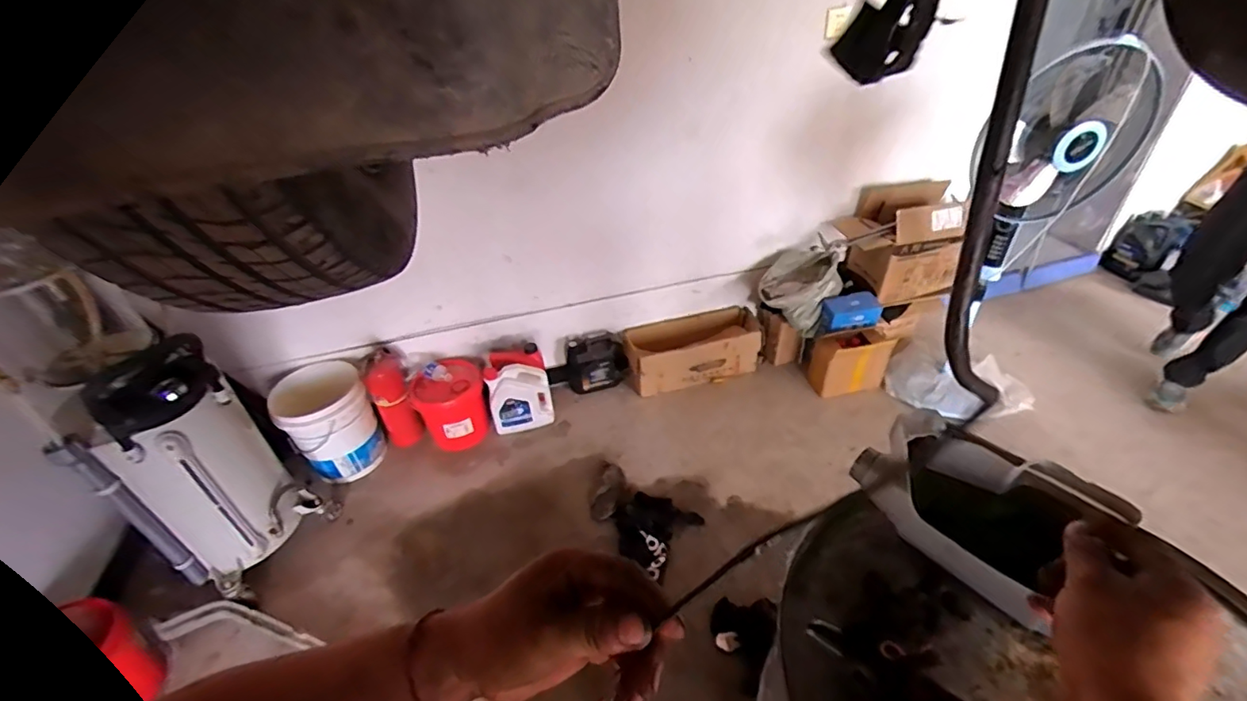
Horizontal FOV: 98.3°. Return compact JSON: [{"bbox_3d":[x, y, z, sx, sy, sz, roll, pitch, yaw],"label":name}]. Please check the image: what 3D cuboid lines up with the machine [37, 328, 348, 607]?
[{"bbox_3d":[-1.153,0.317,1.486,0.257,0.741,0.396,15,41,24],"label":"machine"}]

